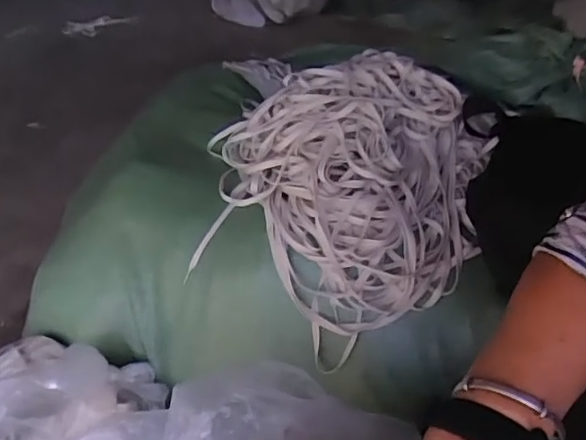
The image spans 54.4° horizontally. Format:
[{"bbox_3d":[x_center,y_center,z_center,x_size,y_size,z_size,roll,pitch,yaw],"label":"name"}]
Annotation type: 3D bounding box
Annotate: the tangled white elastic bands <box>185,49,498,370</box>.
[{"bbox_3d":[0.053,-0.071,0.726,0.380,0.161,0.373,20,46,29],"label":"tangled white elastic bands"}]

